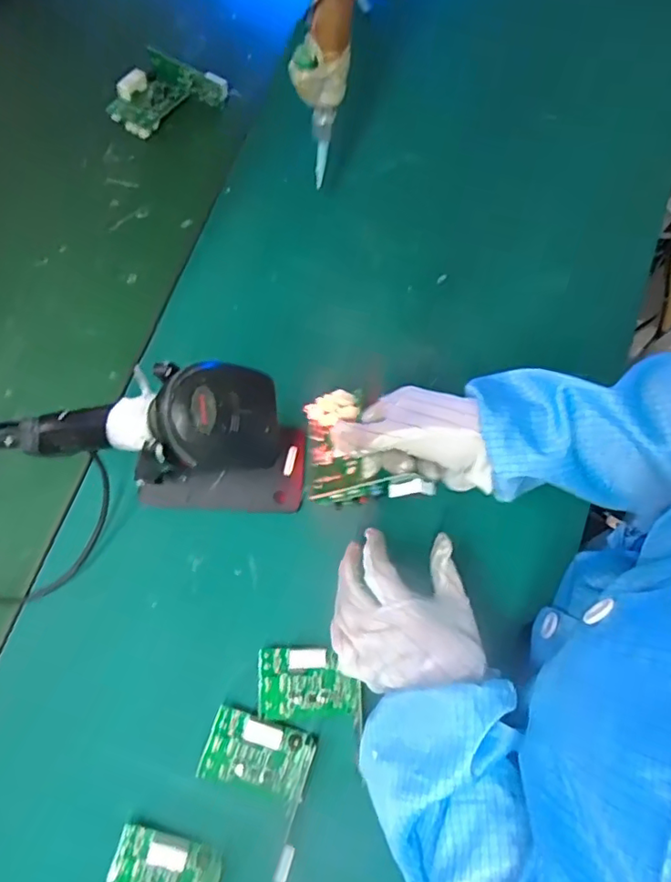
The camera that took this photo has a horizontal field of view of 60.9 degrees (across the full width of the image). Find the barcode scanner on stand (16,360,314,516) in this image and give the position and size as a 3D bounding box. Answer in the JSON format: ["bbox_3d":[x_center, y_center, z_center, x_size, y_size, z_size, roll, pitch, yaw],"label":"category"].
[{"bbox_3d":[-0.124,0.005,0.443,0.186,0.209,0.076,-1,75,0],"label":"barcode scanner on stand"}]

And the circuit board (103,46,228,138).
[{"bbox_3d":[-0.191,-0.386,0.644,0.104,0.029,0.097,29,77,7],"label":"circuit board"}]

